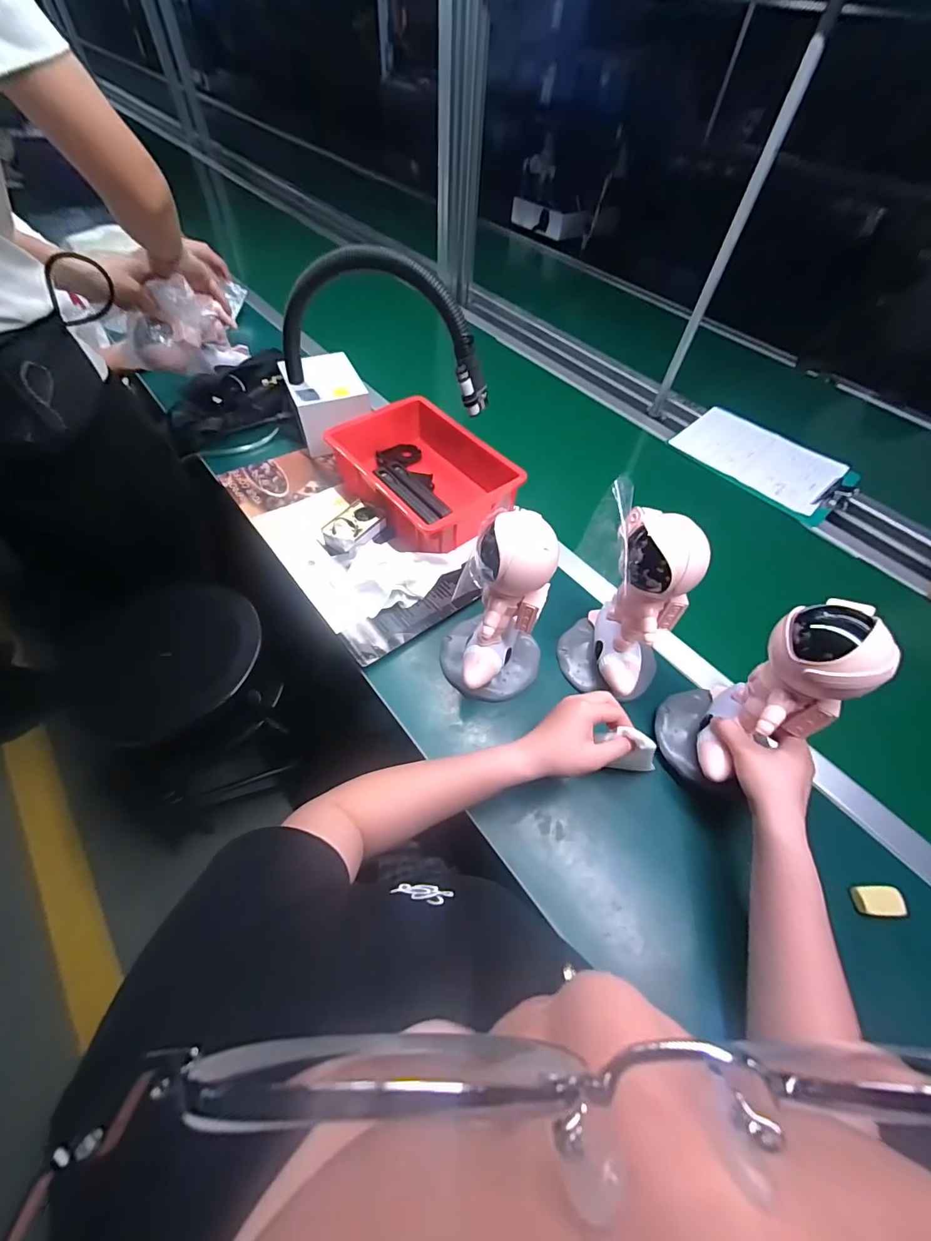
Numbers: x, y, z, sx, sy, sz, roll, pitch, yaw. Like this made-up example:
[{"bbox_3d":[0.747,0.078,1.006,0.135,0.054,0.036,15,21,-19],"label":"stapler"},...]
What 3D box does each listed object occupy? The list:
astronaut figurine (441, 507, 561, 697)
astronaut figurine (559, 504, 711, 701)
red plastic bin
[{"bbox_3d":[0.037,-0.002,0.493,0.131,0.223,0.115,12,56,4],"label":"astronaut figurine"},{"bbox_3d":[0.195,-0.007,0.512,0.128,0.218,0.111,39,62,21],"label":"astronaut figurine"},{"bbox_3d":[-0.073,-0.255,0.744,0.219,0.085,0.297,-35,65,-24],"label":"red plastic bin"}]

